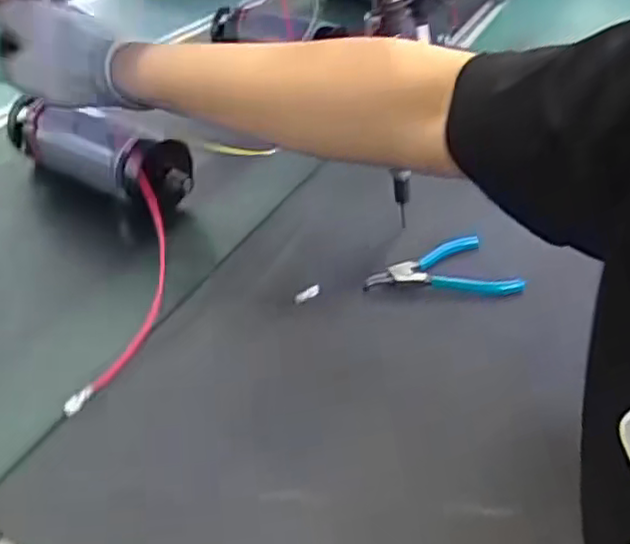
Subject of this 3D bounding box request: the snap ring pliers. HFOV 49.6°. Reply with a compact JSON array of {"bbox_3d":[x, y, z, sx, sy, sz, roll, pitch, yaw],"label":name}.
[{"bbox_3d":[0.115,-0.006,0.624,0.139,0.025,0.064,1,36,0],"label":"snap ring pliers"}]

